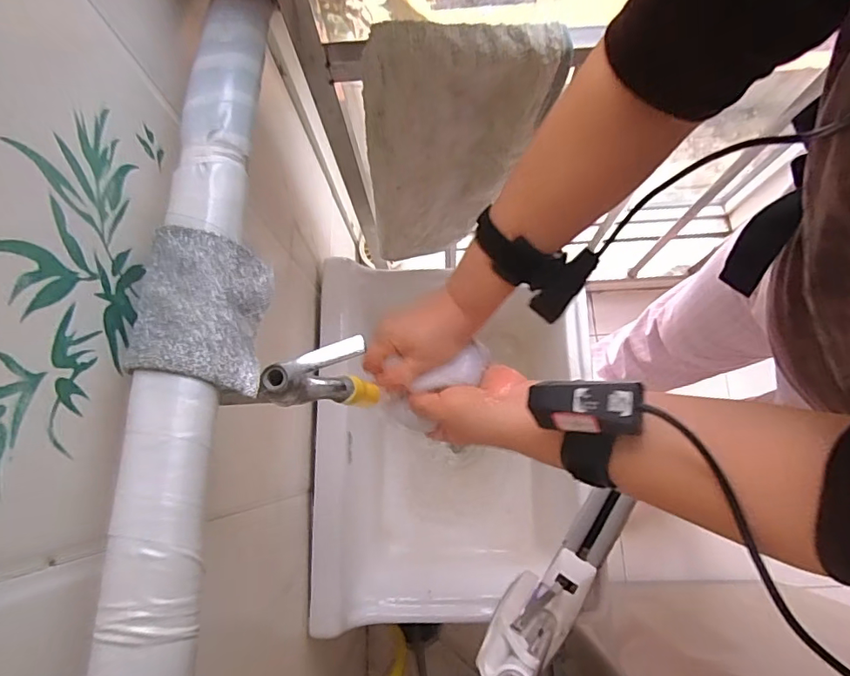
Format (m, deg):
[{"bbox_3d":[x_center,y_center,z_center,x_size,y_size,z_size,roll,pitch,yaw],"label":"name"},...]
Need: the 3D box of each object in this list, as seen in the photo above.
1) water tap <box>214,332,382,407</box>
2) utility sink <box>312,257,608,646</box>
[{"bbox_3d":[-0.066,0.025,0.361,0.070,0.141,0.039,-12,77,27],"label":"water tap"},{"bbox_3d":[0.020,0.192,0.897,0.430,0.312,0.495,-1,79,1],"label":"utility sink"}]

